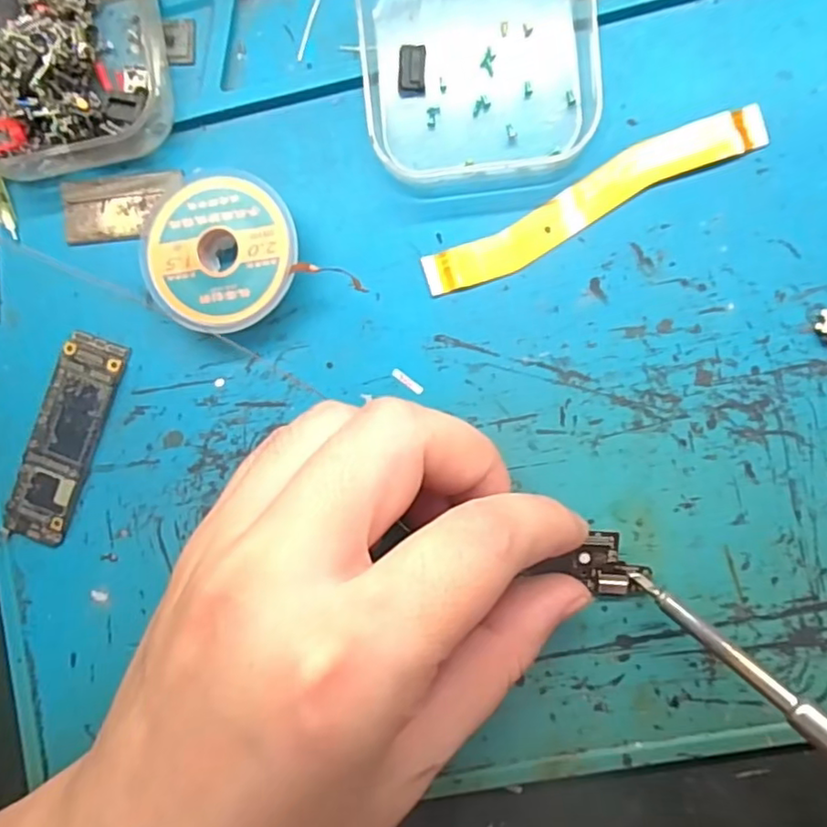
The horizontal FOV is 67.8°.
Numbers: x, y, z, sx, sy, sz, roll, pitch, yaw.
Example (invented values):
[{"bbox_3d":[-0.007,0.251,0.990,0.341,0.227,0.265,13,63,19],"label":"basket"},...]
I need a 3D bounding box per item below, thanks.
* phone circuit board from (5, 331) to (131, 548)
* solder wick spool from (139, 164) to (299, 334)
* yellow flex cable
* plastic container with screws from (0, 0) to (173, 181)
[{"bbox_3d":[-0.106,0.008,0.188,0.020,0.005,0.065,20,91,5],"label":"phone circuit board"},{"bbox_3d":[-0.056,-0.047,0.180,0.047,0.013,0.043,0,89,5],"label":"solder wick spool"},{"bbox_3d":[0.050,-0.061,0.175,0.101,0.004,0.016,-26,87,4],"label":"yellow flex cable"},{"bbox_3d":[-0.106,-0.106,0.179,0.063,0.023,0.064,-14,88,5],"label":"plastic container with screws"}]

